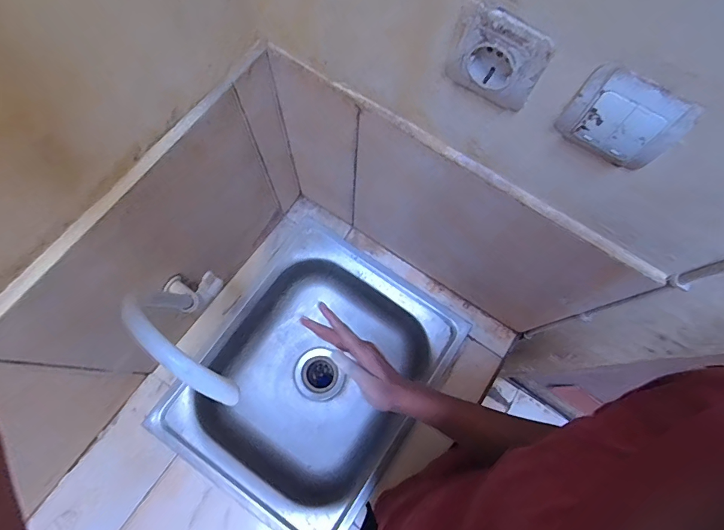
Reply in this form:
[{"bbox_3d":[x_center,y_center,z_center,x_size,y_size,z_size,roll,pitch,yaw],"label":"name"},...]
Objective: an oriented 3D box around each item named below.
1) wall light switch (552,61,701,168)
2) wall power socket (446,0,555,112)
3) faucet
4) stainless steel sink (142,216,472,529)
[{"bbox_3d":[0.202,-0.110,0.323,0.081,0.080,0.015,32,75,8],"label":"wall light switch"},{"bbox_3d":[0.112,-0.172,0.345,0.078,0.080,0.019,40,76,10],"label":"wall power socket"},{"bbox_3d":[-0.219,0.080,0.525,0.106,0.301,0.120,-39,109,-12],"label":"faucet"},{"bbox_3d":[-0.088,0.221,0.842,0.398,0.151,0.495,33,75,8],"label":"stainless steel sink"}]

